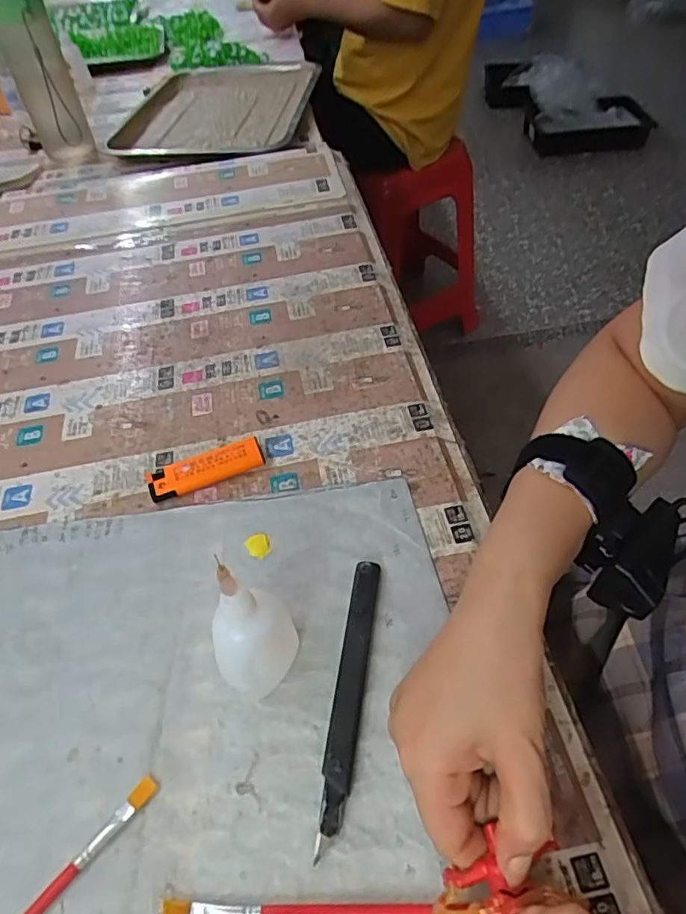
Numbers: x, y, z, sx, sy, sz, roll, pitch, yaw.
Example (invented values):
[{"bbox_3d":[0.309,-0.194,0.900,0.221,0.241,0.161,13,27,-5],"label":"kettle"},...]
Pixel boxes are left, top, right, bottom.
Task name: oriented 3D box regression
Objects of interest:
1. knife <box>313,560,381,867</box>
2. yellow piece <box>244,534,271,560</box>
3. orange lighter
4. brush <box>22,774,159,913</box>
[{"bbox_3d":[0.004,0.122,0.306,0.014,0.012,0.144,5,51,9],"label":"knife"},{"bbox_3d":[-0.054,0.057,0.371,0.014,0.004,0.016,-19,51,-10],"label":"yellow piece"},{"bbox_3d":[-0.097,0.008,0.412,0.081,0.016,0.020,-20,51,-11],"label":"orange lighter"},{"bbox_3d":[-0.143,0.209,0.255,0.010,0.004,0.153,30,59,27],"label":"brush"}]

